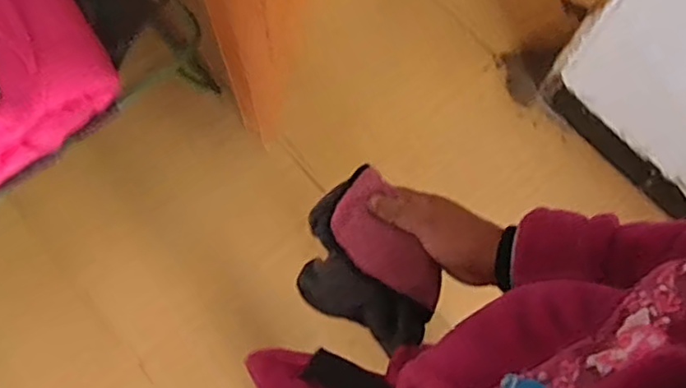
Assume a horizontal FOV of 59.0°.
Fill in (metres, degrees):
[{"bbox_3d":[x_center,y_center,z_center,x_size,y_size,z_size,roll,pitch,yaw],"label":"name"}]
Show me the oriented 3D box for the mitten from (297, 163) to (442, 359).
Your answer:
[{"bbox_3d":[0.020,0.077,0.565,0.103,0.101,0.155,-31,76,-10],"label":"mitten"}]

